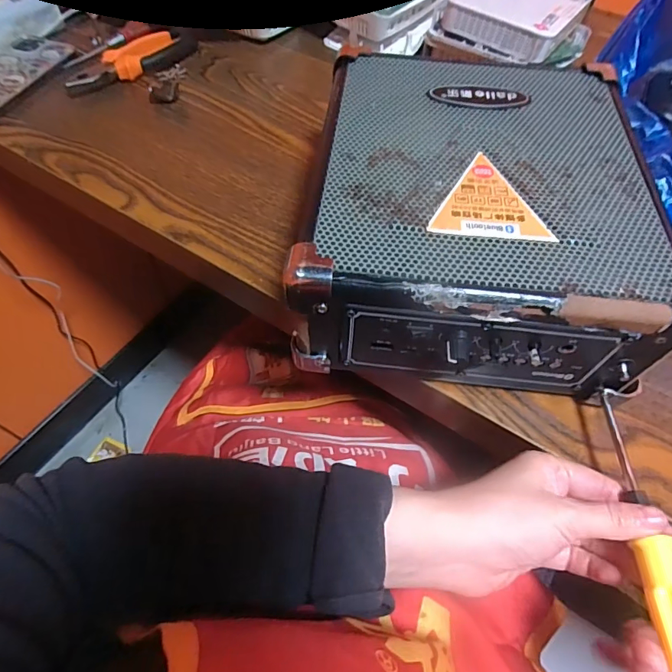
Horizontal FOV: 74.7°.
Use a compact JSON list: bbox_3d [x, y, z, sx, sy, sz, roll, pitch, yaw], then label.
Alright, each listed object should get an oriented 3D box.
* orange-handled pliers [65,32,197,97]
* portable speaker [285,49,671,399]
[{"bbox_3d":[-0.221,-0.300,0.480,0.040,0.021,0.156,38,63,20],"label":"orange-handled pliers"},{"bbox_3d":[0.091,-0.083,0.311,0.206,0.097,0.233,7,57,2],"label":"portable speaker"}]

